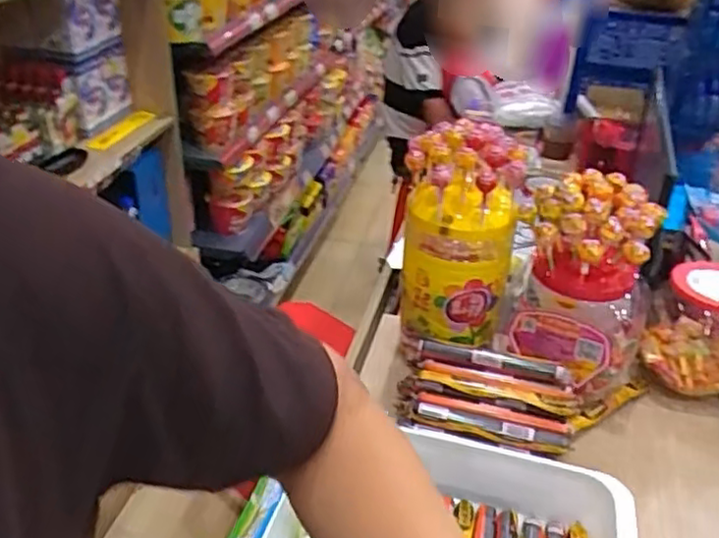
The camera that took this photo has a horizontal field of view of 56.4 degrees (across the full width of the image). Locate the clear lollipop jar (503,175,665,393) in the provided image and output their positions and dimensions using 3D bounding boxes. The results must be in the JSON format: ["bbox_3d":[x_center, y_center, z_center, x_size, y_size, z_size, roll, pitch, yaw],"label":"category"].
[{"bbox_3d":[0.274,0.010,0.809,0.150,0.229,0.156,19,37,25],"label":"clear lollipop jar"}]

